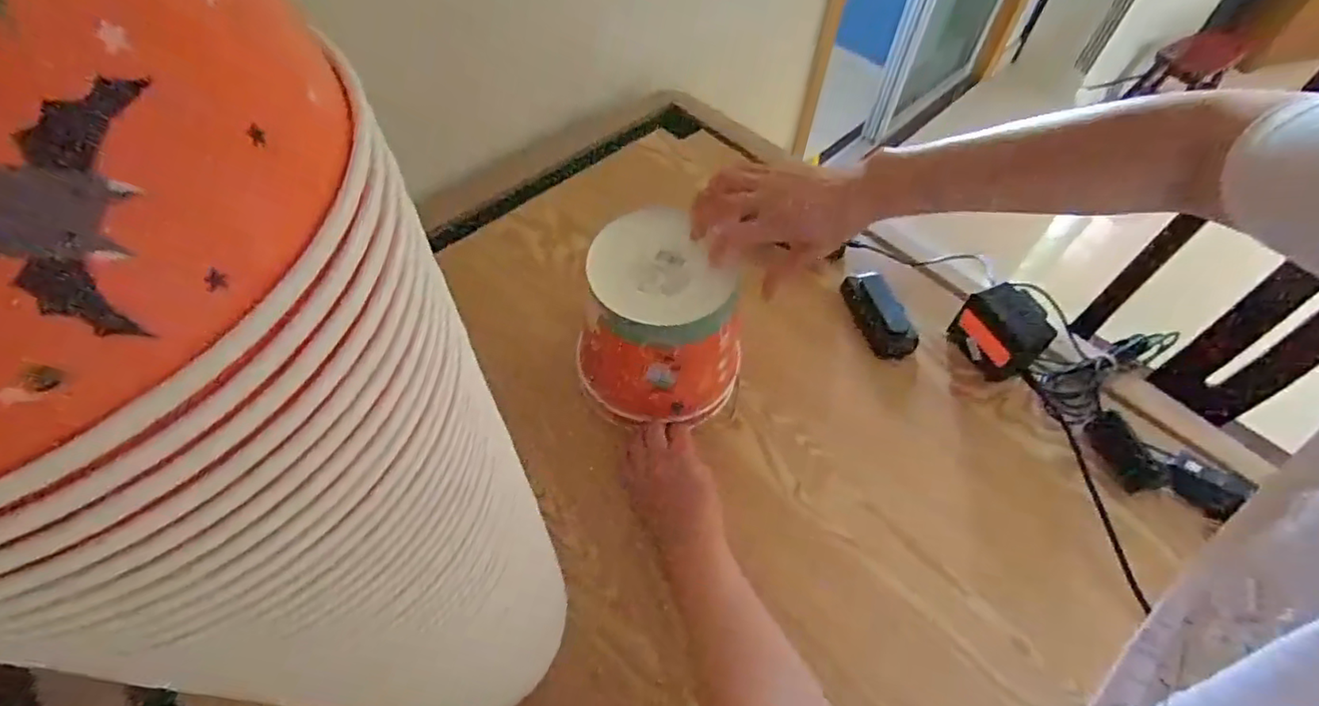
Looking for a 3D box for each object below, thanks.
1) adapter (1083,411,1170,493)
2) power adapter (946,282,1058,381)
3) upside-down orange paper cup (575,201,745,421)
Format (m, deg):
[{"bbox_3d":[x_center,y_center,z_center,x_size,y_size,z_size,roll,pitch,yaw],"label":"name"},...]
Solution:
[{"bbox_3d":[0.448,0.097,0.589,0.042,0.021,0.079,-16,58,-12],"label":"adapter"},{"bbox_3d":[0.359,-0.022,0.637,0.065,0.072,0.089,-31,64,-22],"label":"power adapter"},{"bbox_3d":[0.006,-0.032,0.562,0.140,0.130,0.148,13,57,4],"label":"upside-down orange paper cup"}]

